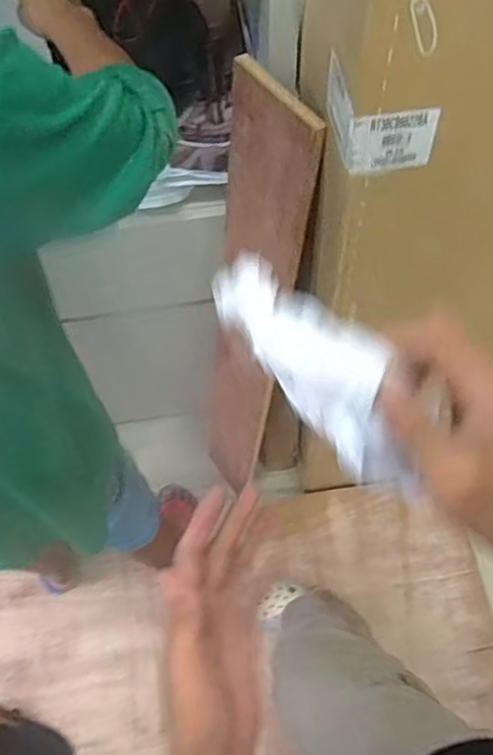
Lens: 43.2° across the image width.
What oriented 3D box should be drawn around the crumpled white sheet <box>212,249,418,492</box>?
[{"bbox_3d":[0.042,-0.002,0.337,0.045,0.060,0.153,-39,95,-15],"label":"crumpled white sheet"}]

